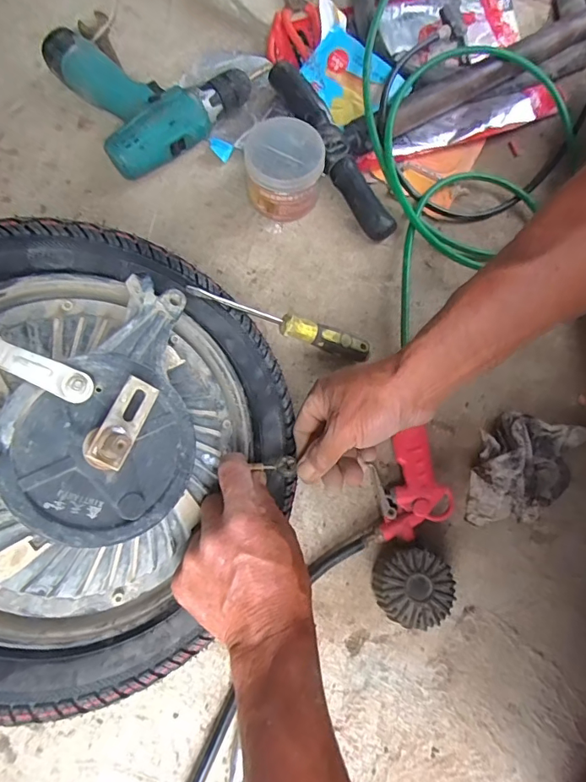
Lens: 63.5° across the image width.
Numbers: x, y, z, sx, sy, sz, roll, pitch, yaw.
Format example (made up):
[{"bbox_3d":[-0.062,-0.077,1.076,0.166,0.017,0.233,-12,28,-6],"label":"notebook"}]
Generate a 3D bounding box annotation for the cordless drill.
[{"bbox_3d":[-0.154,-0.370,0.560,0.208,0.050,0.196,-33,79,-8],"label":"cordless drill"}]

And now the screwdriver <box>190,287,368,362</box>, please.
[{"bbox_3d":[-0.005,-0.065,0.448,0.190,0.021,0.027,16,75,-25],"label":"screwdriver"}]

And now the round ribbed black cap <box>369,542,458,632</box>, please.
[{"bbox_3d":[0.110,0.180,0.442,0.073,0.037,0.066,21,77,5],"label":"round ribbed black cap"}]

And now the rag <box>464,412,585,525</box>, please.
[{"bbox_3d":[0.240,0.081,0.474,0.116,0.035,0.119,12,76,3],"label":"rag"}]

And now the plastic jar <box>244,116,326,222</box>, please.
[{"bbox_3d":[-0.009,-0.242,0.518,0.081,0.065,0.081,0,76,0],"label":"plastic jar"}]

